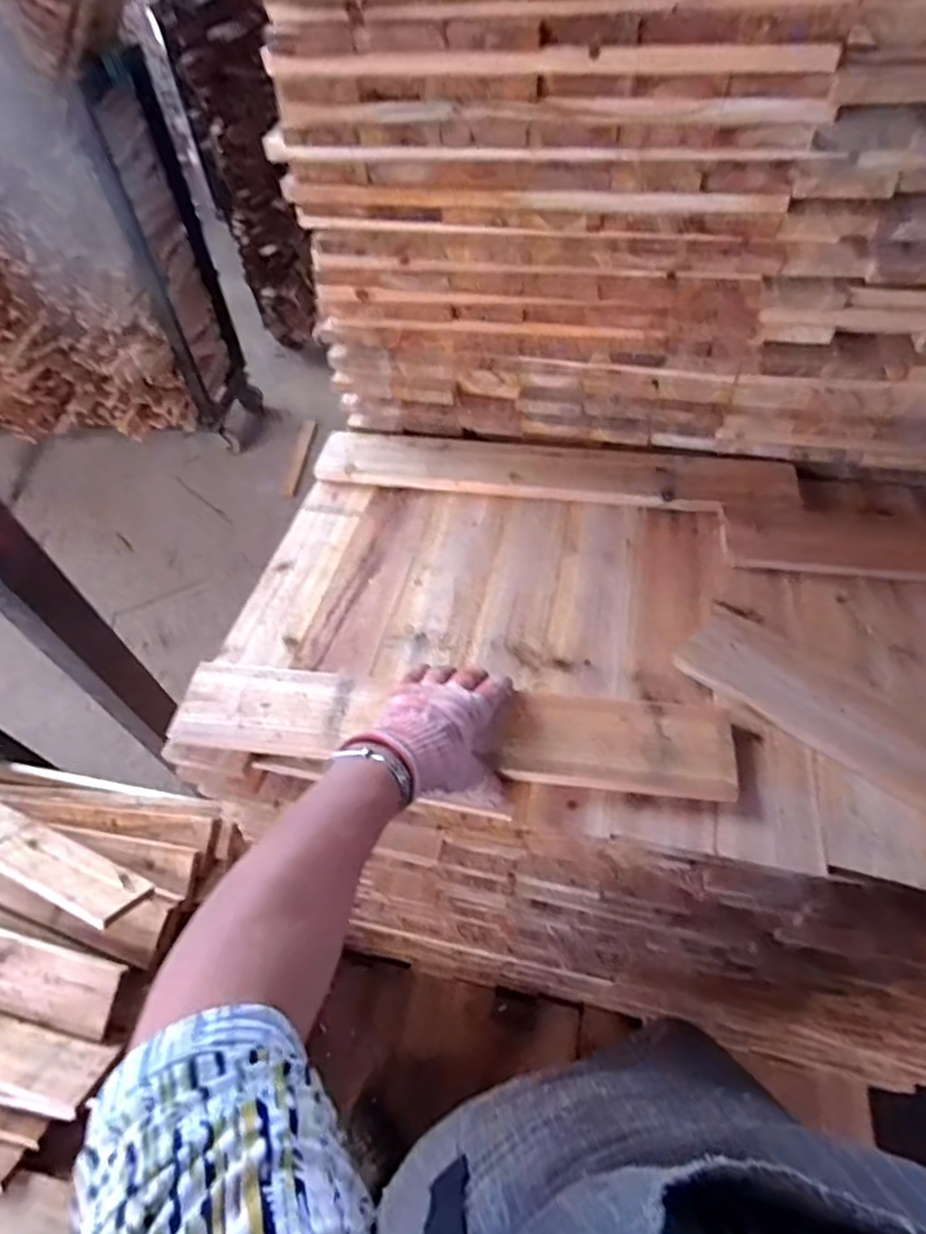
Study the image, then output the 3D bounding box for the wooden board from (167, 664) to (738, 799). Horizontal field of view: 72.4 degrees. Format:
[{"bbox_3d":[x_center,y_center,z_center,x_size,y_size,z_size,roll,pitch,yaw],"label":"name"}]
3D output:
[{"bbox_3d":[-0.017,0.099,0.573,0.491,0.019,0.088,4,54,7],"label":"wooden board"}]

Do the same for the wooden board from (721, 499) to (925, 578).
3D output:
[{"bbox_3d":[0.542,-0.076,0.679,0.496,0.016,0.113,7,54,10],"label":"wooden board"}]

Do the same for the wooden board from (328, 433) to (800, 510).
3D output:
[{"bbox_3d":[0.103,-0.188,0.781,0.576,0.019,0.090,7,54,9],"label":"wooden board"}]

